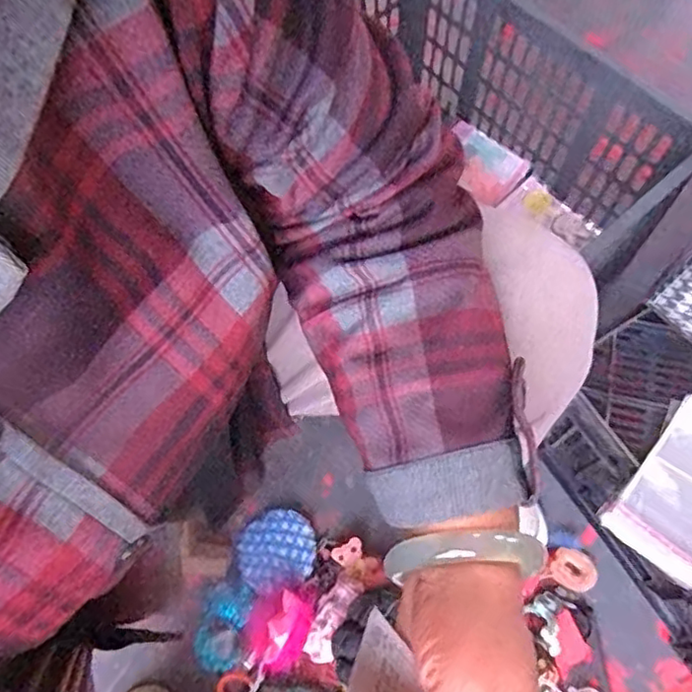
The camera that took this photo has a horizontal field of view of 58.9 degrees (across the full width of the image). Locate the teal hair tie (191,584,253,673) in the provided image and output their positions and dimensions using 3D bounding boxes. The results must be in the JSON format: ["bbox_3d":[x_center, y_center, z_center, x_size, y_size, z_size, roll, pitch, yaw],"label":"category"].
[{"bbox_3d":[-0.143,0.322,0.704,0.057,0.016,0.089,9,67,6],"label":"teal hair tie"}]

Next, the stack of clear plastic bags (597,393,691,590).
[{"bbox_3d":[0.329,0.133,0.584,0.095,0.019,0.167,37,73,16],"label":"stack of clear plastic bags"}]

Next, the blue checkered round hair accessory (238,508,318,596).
[{"bbox_3d":[-0.084,0.248,0.745,0.094,0.029,0.089,-1,66,2],"label":"blue checkered round hair accessory"}]

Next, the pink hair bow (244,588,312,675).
[{"bbox_3d":[-0.077,0.309,0.671,0.071,0.058,0.080,34,72,15],"label":"pink hair bow"}]

